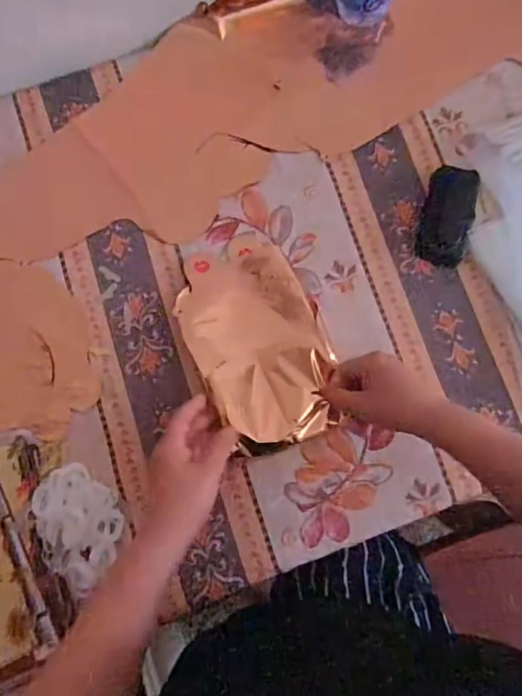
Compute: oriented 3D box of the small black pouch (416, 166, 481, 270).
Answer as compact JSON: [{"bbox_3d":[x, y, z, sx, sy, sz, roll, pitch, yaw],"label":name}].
[{"bbox_3d":[0.203,-0.145,0.541,0.051,0.015,0.113,15,82,4],"label":"small black pouch"}]

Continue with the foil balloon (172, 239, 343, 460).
[{"bbox_3d":[-0.002,-0.009,0.504,0.128,0.031,0.213,-23,81,-2],"label":"foil balloon"}]

